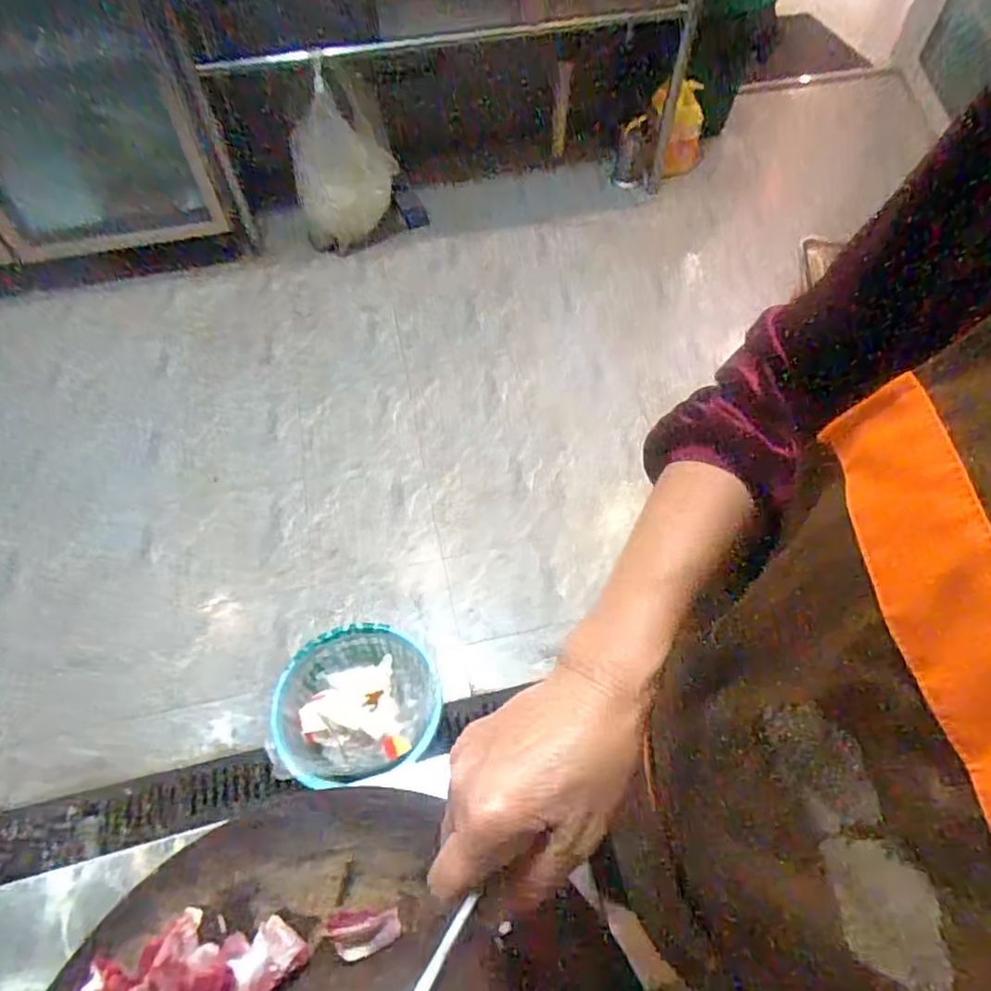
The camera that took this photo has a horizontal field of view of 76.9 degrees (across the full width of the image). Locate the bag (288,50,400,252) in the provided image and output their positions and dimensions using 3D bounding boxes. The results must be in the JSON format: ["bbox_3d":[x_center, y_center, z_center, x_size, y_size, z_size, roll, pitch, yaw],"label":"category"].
[{"bbox_3d":[-0.417,-0.906,1.679,0.255,0.506,0.215,-17,59,-10],"label":"bag"}]

